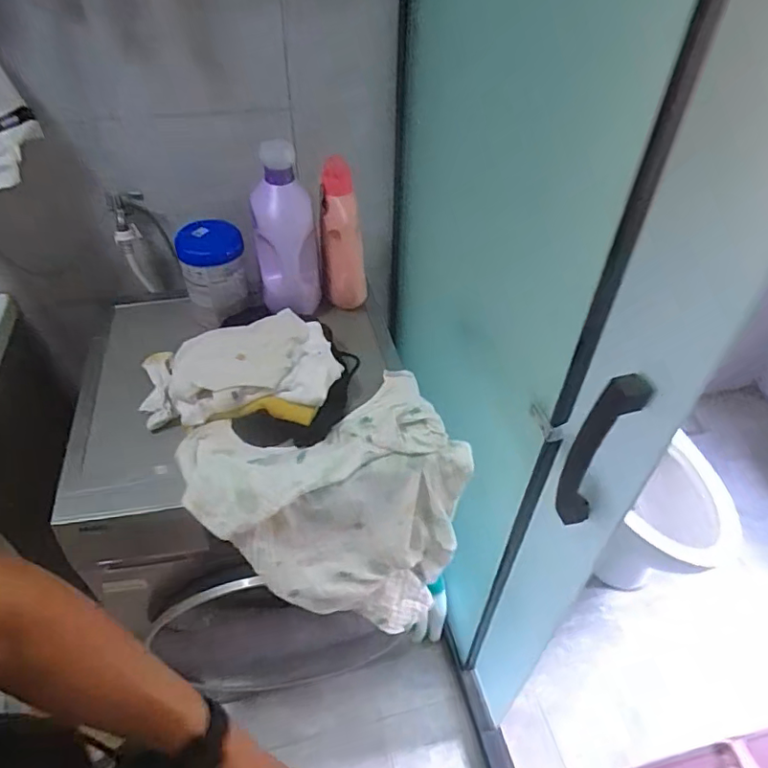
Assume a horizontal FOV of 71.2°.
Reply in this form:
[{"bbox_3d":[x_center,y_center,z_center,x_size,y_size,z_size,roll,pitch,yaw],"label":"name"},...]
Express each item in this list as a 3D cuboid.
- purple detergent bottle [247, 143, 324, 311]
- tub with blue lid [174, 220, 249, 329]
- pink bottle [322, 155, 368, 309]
[{"bbox_3d":[-0.200,-0.313,1.115,0.117,0.337,0.108,2,47,2],"label":"purple detergent bottle"},{"bbox_3d":[-0.359,-0.233,1.150,0.129,0.196,0.112,-10,47,-9],"label":"tub with blue lid"},{"bbox_3d":[-0.084,-0.318,1.132,0.084,0.324,0.082,-1,47,-1],"label":"pink bottle"}]

